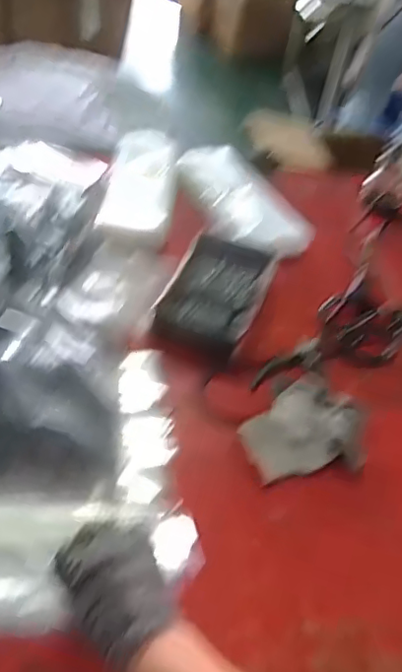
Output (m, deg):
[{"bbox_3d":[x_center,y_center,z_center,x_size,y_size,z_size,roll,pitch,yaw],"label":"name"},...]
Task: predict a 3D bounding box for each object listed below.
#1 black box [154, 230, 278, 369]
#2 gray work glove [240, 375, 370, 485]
[{"bbox_3d":[0.023,-0.057,0.806,0.131,0.047,0.215,19,47,11],"label":"black box"},{"bbox_3d":[0.120,0.100,0.673,0.149,0.014,0.133,-7,48,-13],"label":"gray work glove"}]

